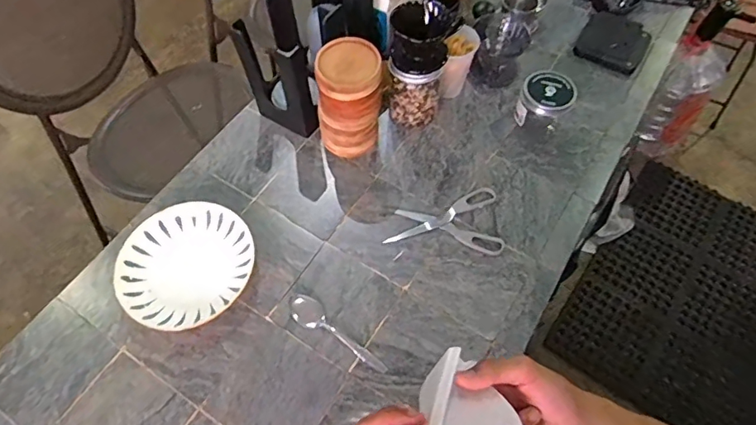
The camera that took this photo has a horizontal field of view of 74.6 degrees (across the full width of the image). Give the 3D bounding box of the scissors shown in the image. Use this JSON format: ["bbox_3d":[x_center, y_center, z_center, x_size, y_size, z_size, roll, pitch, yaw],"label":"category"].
[{"bbox_3d":[0.112,0.004,0.801,0.178,0.012,0.116,6,60,5],"label":"scissors"}]

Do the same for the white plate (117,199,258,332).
[{"bbox_3d":[-0.290,0.079,0.756,0.197,0.032,0.195,0,60,1],"label":"white plate"}]

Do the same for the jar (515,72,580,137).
[{"bbox_3d":[0.291,-0.190,0.868,0.085,0.074,0.085,0,60,1],"label":"jar"}]

